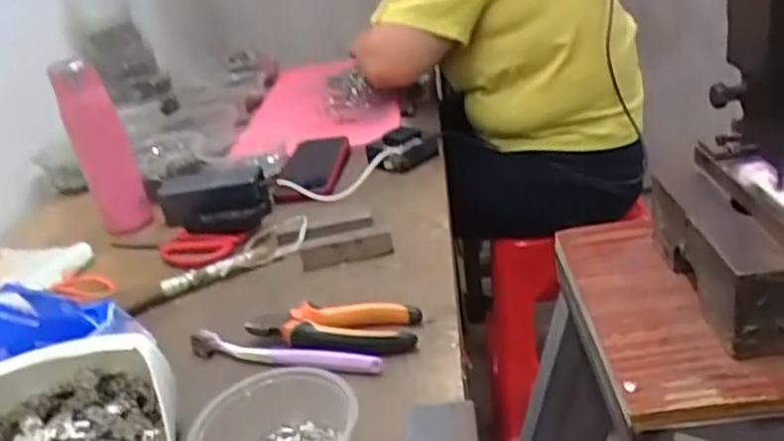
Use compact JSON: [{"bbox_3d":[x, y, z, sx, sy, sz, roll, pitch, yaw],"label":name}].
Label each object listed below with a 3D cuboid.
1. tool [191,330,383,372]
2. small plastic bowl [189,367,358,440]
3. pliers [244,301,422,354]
[{"bbox_3d":[-0.094,0.112,0.576,0.178,0.024,0.017,1,27,24],"label":"tool"},{"bbox_3d":[-0.073,0.140,0.452,0.098,0.052,0.091,-9,25,4],"label":"small plastic bowl"},{"bbox_3d":[-0.052,0.093,0.588,0.146,0.018,0.063,-5,26,14],"label":"pliers"}]

